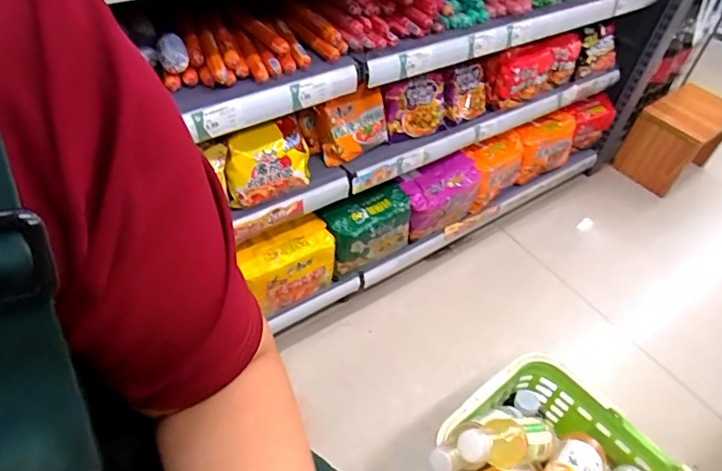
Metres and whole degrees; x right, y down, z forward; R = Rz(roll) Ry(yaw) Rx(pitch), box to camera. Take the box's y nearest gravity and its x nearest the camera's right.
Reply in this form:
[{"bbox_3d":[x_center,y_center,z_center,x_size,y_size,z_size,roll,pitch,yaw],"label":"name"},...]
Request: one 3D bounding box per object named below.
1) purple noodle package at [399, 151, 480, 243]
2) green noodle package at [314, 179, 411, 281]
[{"bbox_3d":[0.176,-0.086,1.177,0.204,0.131,0.100,-30,58,-30],"label":"purple noodle package"},{"bbox_3d":[0.009,-0.016,1.089,0.194,0.134,0.103,-28,56,-28],"label":"green noodle package"}]

